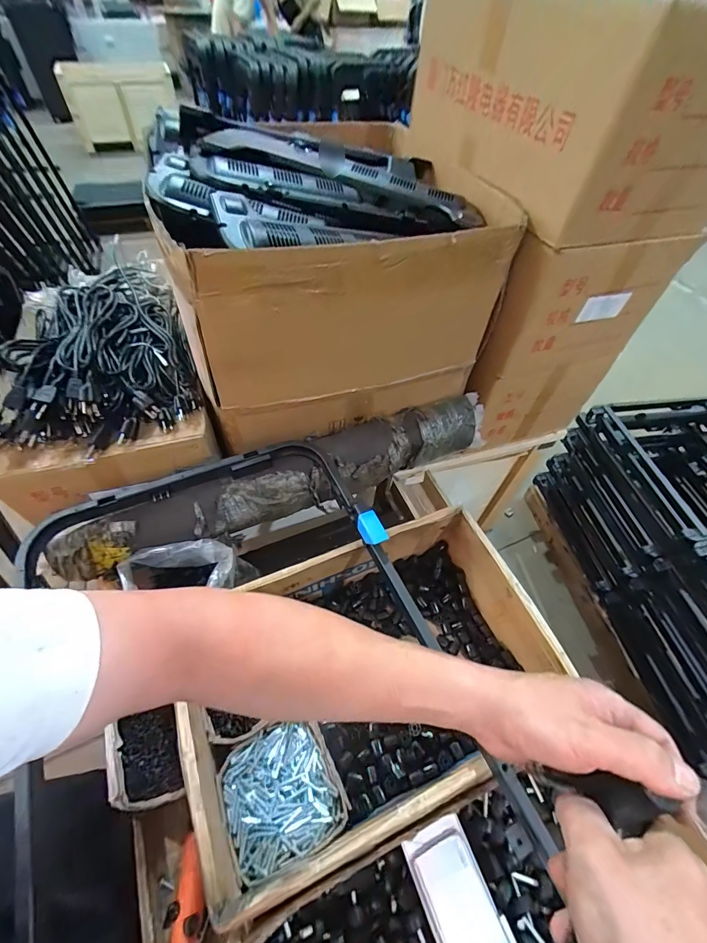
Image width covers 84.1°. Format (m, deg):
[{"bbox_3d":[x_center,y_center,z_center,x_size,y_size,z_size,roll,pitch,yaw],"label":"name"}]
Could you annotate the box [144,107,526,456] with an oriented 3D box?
[{"bbox_3d":[-0.053,-0.380,0.781,0.556,0.364,0.470,-18,56,-16],"label":"box"}]

